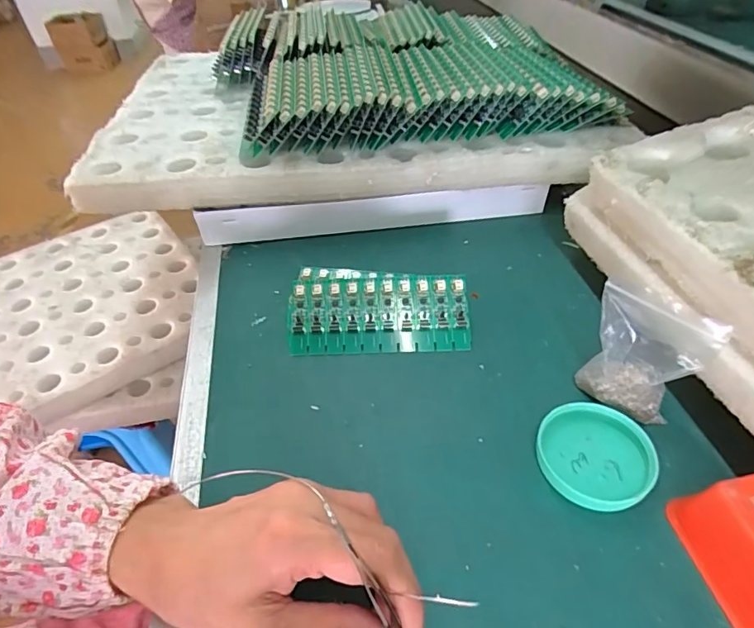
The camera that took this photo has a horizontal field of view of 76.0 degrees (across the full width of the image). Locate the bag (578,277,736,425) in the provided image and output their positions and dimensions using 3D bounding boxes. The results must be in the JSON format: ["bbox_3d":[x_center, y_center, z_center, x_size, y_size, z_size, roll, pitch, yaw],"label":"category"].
[{"bbox_3d":[0.163,0.027,0.303,0.029,0.082,0.066,-33,50,-26],"label":"bag"}]

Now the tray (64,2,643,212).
[{"bbox_3d":[-0.027,-0.252,0.549,0.530,0.079,0.326,-6,44,-1],"label":"tray"}]

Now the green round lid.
[{"bbox_3d":[0.134,0.086,0.298,0.064,0.013,0.065,-3,44,3],"label":"green round lid"}]

